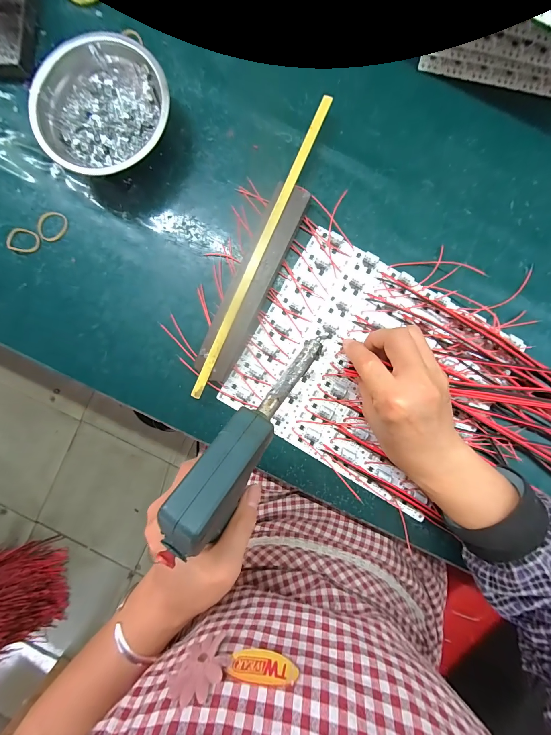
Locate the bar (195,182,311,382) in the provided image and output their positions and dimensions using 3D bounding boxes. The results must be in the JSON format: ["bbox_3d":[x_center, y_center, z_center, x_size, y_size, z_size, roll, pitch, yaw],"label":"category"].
[{"bbox_3d":[-0.023,-0.082,0.289,0.037,0.018,0.195,25,90,1],"label":"bar"}]

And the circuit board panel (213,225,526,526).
[{"bbox_3d":[0.092,0.003,0.289,0.232,0.014,0.198,30,90,1],"label":"circuit board panel"}]

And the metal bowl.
[{"bbox_3d":[-0.160,-0.240,0.281,0.125,0.041,0.118,-23,89,1],"label":"metal bowl"}]

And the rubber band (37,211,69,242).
[{"bbox_3d":[-0.232,-0.146,0.301,0.029,0.004,0.031,0,89,1],"label":"rubber band"}]

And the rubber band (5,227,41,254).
[{"bbox_3d":[-0.260,-0.130,0.301,0.032,0.005,0.025,14,90,1],"label":"rubber band"}]

